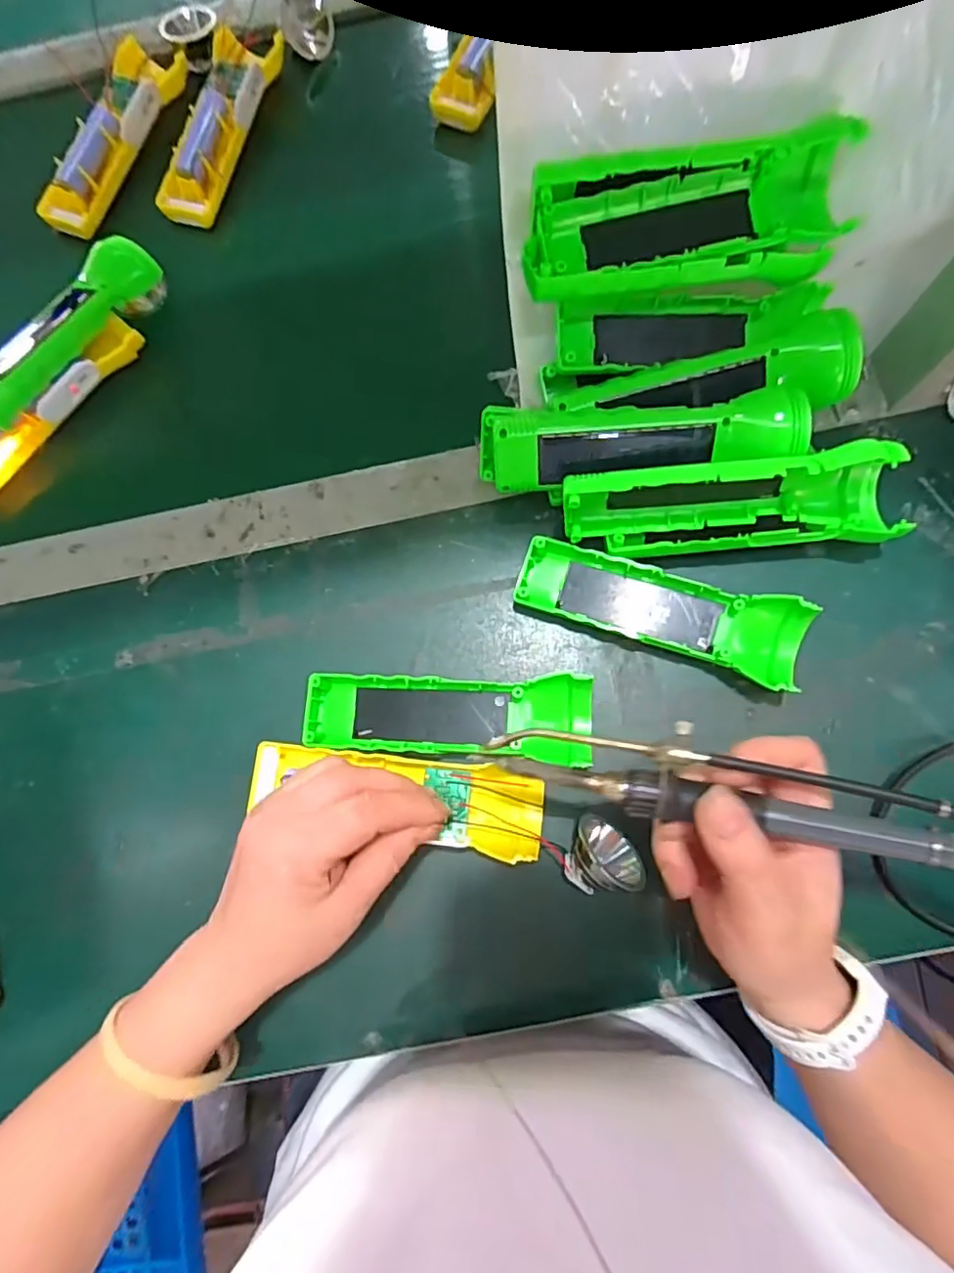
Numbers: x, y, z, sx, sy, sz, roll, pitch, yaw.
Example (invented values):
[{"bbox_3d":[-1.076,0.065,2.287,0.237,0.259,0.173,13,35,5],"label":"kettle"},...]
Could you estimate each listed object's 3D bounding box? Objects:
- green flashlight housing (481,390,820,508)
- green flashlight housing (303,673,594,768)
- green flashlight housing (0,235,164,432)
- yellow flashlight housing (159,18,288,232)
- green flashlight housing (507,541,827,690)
[{"bbox_3d":[0.087,-0.104,0.322,0.166,0.038,0.046,0,85,1],"label":"green flashlight housing"},{"bbox_3d":[-0.017,0.044,0.339,0.162,0.028,0.048,4,85,2],"label":"green flashlight housing"},{"bbox_3d":[-0.282,-0.205,0.394,0.043,0.031,0.163,25,70,4],"label":"green flashlight housing"},{"bbox_3d":[-0.194,-0.385,0.438,0.047,0.016,0.156,16,85,3],"label":"yellow flashlight housing"},{"bbox_3d":[0.107,-0.017,0.338,0.163,0.022,0.045,19,85,3],"label":"green flashlight housing"}]

